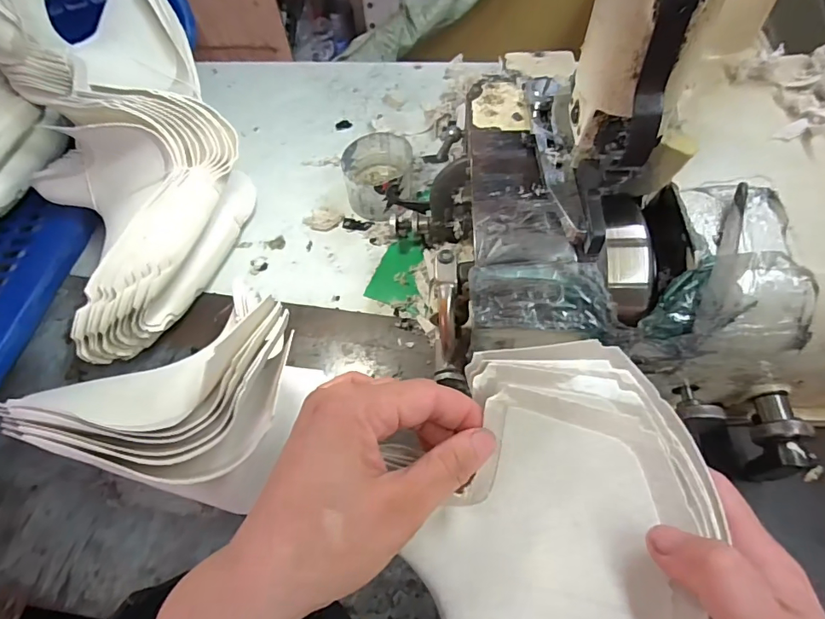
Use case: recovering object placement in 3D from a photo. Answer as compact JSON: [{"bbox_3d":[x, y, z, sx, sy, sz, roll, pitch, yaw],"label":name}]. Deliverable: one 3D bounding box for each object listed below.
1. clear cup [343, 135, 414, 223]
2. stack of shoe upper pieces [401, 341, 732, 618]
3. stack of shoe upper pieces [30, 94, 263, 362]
[{"bbox_3d":[-0.033,-0.131,0.479,0.070,0.045,0.077,-1,59,2],"label":"clear cup"},{"bbox_3d":[0.052,0.115,0.180,0.102,0.056,0.225,13,46,11],"label":"stack of shoe upper pieces"},{"bbox_3d":[-0.213,-0.065,0.388,0.128,0.132,0.175,-6,59,0],"label":"stack of shoe upper pieces"}]

